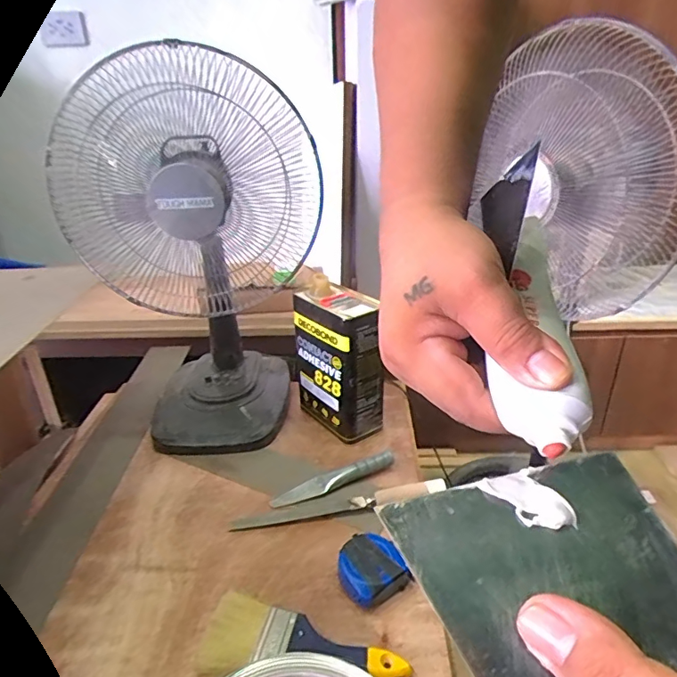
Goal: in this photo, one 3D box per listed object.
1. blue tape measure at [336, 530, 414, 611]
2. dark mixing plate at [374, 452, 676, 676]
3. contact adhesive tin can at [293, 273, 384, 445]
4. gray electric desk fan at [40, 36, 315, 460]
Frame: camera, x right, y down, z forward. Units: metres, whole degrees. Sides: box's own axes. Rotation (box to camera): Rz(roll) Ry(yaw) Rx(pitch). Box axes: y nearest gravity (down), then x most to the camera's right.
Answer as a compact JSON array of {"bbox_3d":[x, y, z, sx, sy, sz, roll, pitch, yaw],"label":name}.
[{"bbox_3d":[0.039,0.283,0.611,0.081,0.043,0.069,-16,29,-27],"label":"blue tape measure"},{"bbox_3d":[0.082,0.088,0.173,0.103,0.004,0.097,-9,41,-14],"label":"dark mixing plate"},{"bbox_3d":[0.003,0.038,0.871,0.094,0.237,0.155,-21,32,-34],"label":"contact adhesive tin can"},{"bbox_3d":[-0.249,-0.131,0.842,0.311,0.600,0.292,-22,32,-36],"label":"gray electric desk fan"}]

